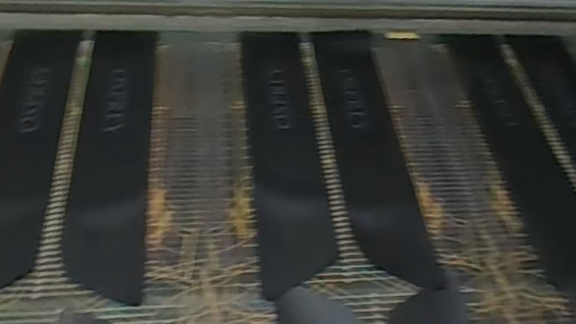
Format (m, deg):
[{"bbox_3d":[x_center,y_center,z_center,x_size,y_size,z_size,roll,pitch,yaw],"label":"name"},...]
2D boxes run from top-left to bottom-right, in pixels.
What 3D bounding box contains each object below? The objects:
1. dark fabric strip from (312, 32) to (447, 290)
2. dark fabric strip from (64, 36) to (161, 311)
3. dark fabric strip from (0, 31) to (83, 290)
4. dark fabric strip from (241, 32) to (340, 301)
[{"bbox_3d":[0.127,-0.038,0.950,0.112,0.012,0.525,-3,50,-4],"label":"dark fabric strip"},{"bbox_3d":[-0.262,-0.041,0.898,0.105,0.014,0.539,-1,46,-7],"label":"dark fabric strip"},{"bbox_3d":[-0.392,-0.034,0.872,0.107,0.018,0.527,-1,46,-8],"label":"dark fabric strip"},{"bbox_3d":[-0.005,-0.033,0.912,0.105,0.011,0.509,-2,49,-7],"label":"dark fabric strip"}]

